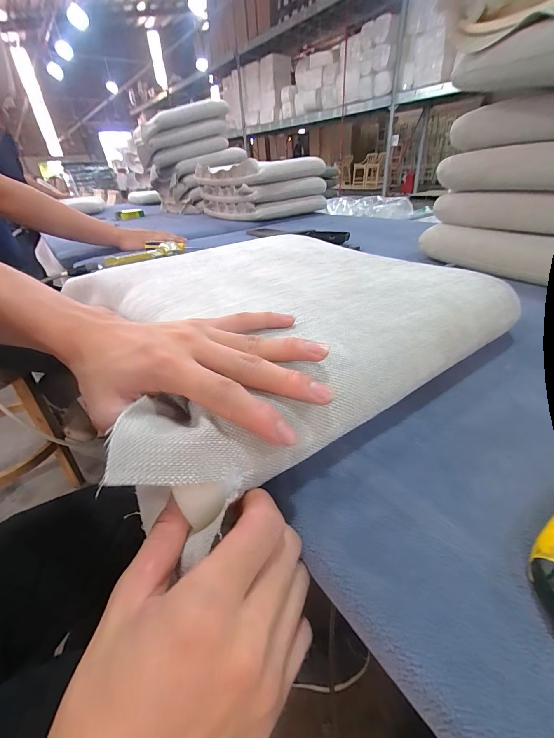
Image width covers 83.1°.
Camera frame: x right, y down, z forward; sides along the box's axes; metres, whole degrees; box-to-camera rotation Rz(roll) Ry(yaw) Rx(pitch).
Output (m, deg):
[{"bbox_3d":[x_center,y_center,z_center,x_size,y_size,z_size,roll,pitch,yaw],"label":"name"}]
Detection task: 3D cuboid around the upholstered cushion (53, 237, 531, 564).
[{"bbox_3d":[-0.020,-0.077,0.370,0.374,0.051,0.405,-23,38,-27],"label":"upholstered cushion"}]

